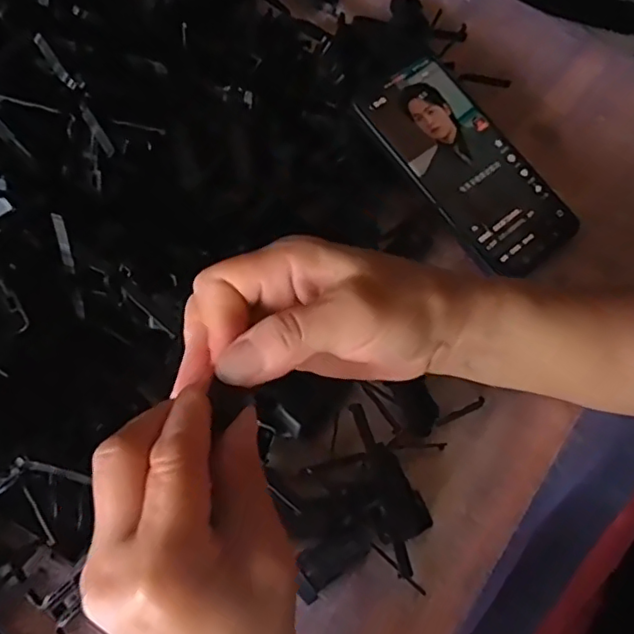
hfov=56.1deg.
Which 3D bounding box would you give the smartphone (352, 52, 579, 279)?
[{"bbox_3d":[0.101,-0.102,0.399,0.078,0.005,0.160,-37,84,-18],"label":"smartphone"}]

